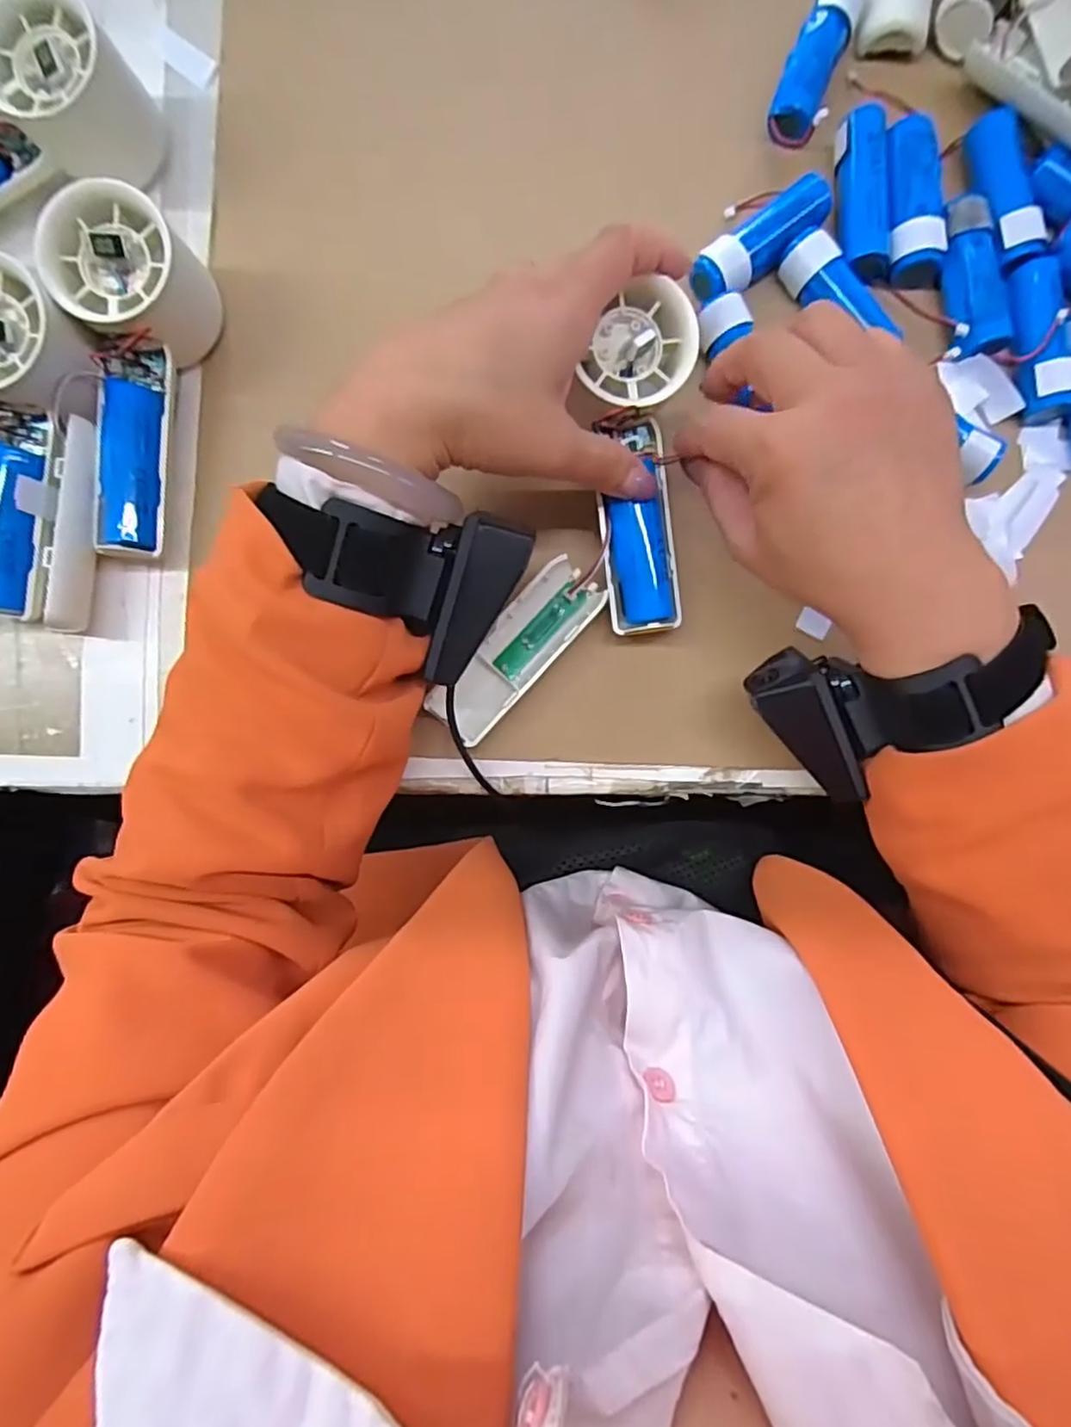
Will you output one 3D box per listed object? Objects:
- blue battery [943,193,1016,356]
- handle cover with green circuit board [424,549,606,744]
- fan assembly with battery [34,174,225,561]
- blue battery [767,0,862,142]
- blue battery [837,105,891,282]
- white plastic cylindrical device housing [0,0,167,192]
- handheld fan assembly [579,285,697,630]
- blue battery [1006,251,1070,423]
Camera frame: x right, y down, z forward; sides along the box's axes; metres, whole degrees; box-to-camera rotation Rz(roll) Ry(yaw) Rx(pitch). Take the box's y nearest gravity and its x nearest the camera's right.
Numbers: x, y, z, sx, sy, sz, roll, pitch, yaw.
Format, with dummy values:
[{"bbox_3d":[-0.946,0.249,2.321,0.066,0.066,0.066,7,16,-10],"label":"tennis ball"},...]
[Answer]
[{"bbox_3d":[0.211,-0.208,0.323,0.023,0.022,0.072,-10,88,-2],"label":"blue battery"},{"bbox_3d":[-0.008,-0.029,0.318,0.032,0.020,0.094,44,87,1],"label":"handle cover with green circuit board"},{"bbox_3d":[-0.183,-0.150,0.312,0.055,0.050,0.149,6,99,1],"label":"fan assembly with battery"},{"bbox_3d":[0.136,-0.317,0.329,0.022,0.023,0.075,24,87,0],"label":"blue battery"},{"bbox_3d":[0.158,-0.251,0.325,0.022,0.017,0.076,-2,87,-1],"label":"blue battery"},{"bbox_3d":[-0.213,-0.283,0.312,0.050,0.059,0.051,0,87,-1],"label":"white plastic cylindrical device housing"},{"bbox_3d":[0.046,-0.109,0.299,0.045,0.031,0.143,-1,100,0],"label":"handheld fan assembly"},{"bbox_3d":[0.241,-0.180,0.321,0.023,0.021,0.072,-7,88,-2],"label":"blue battery"}]

